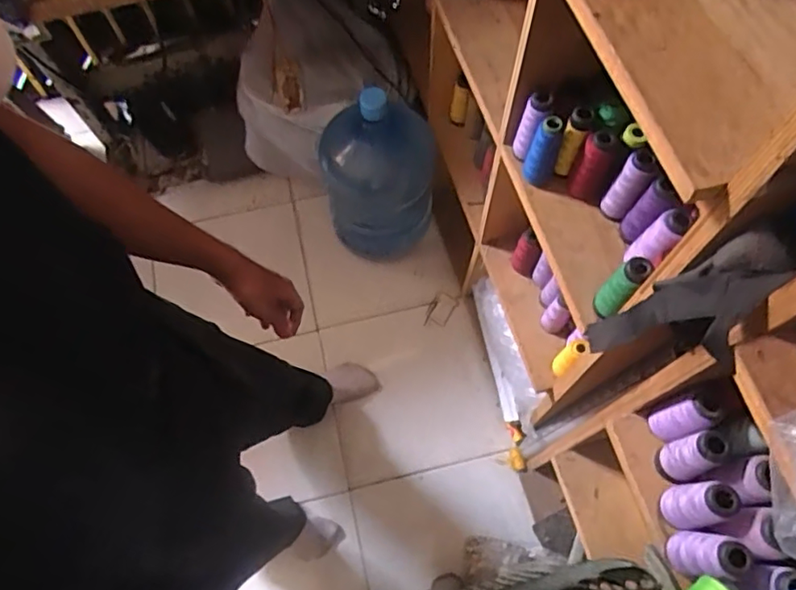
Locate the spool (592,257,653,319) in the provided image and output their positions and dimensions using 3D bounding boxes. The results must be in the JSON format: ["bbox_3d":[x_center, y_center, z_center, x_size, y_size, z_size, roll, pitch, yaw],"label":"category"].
[{"bbox_3d":[0.270,-0.007,0.708,0.034,0.112,0.041,40,73,17],"label":"spool"}]

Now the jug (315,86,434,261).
[{"bbox_3d":[-0.043,-0.262,1.314,0.241,0.441,0.228,0,66,1],"label":"jug"}]

